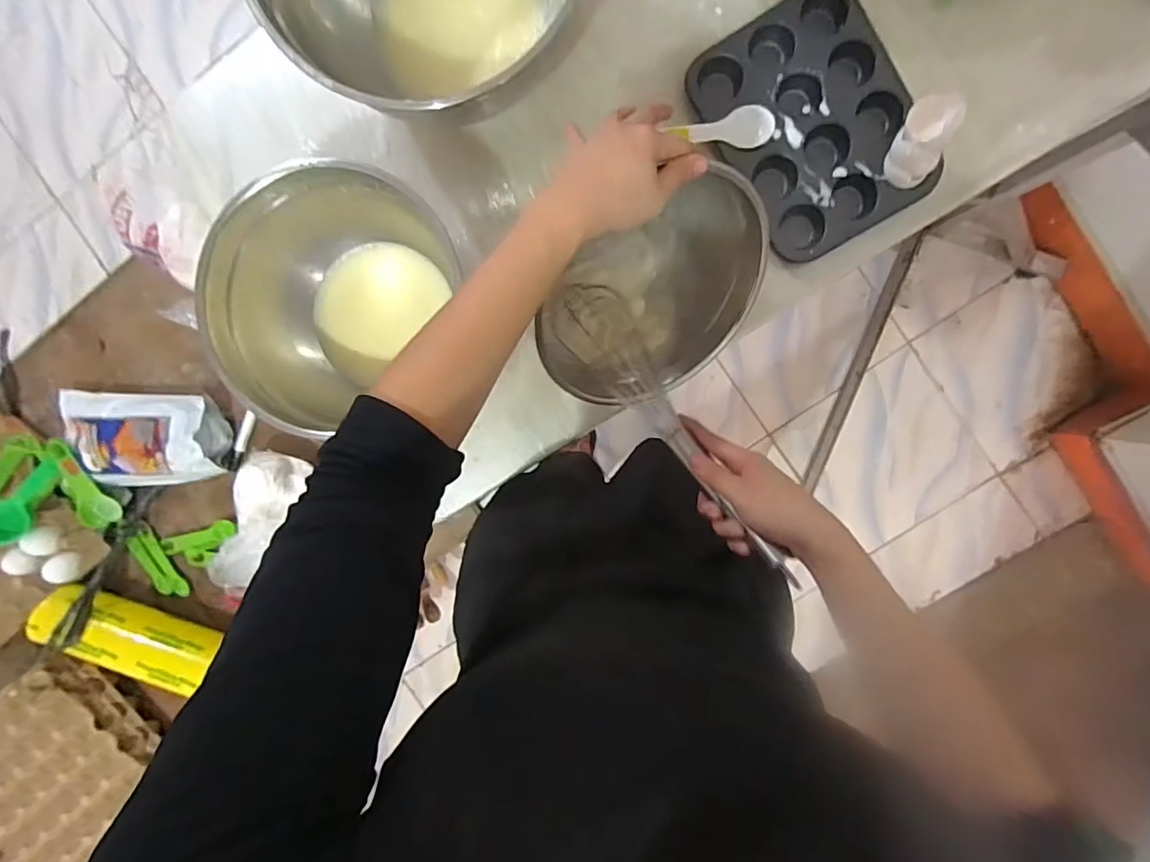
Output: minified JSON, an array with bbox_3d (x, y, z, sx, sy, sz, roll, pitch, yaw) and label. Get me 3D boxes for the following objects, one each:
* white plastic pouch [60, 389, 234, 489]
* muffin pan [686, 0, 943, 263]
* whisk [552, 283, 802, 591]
[{"bbox_3d":[-0.629,0.012,0.741,0.239,0.058,0.131,2,96,5],"label":"white plastic pouch"},{"bbox_3d":[0.257,-0.330,0.555,0.183,0.025,0.251,-29,93,7],"label":"muffin pan"},{"bbox_3d":[0.078,-0.019,0.467,0.066,0.063,0.345,-35,57,7],"label":"whisk"}]

